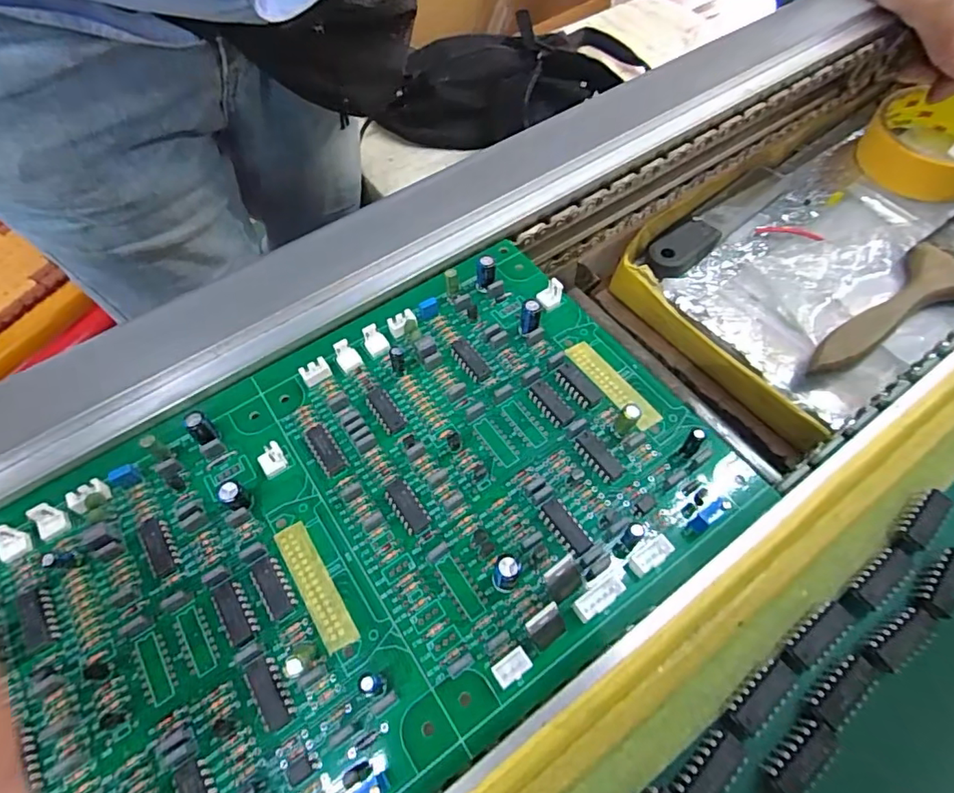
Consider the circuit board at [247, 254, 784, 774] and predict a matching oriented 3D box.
[{"bbox_3d":[0.007,0.011,0.185,0.120,0.012,0.144,-32,63,-15],"label":"circuit board"}]

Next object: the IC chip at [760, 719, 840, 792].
[{"bbox_3d":[0.076,0.084,0.123,0.018,0.005,0.009,-37,64,-18],"label":"IC chip"}]

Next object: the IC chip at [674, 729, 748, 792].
[{"bbox_3d":[0.054,0.087,0.123,0.018,0.006,0.008,-41,65,-19],"label":"IC chip"}]

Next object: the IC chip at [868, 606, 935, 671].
[{"bbox_3d":[0.109,0.061,0.135,0.018,0.004,0.007,-29,62,-14],"label":"IC chip"}]

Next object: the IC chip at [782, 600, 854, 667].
[{"bbox_3d":[0.088,0.061,0.137,0.019,0.004,0.008,-32,63,-15],"label":"IC chip"}]

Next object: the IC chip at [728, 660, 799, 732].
[{"bbox_3d":[0.070,0.073,0.130,0.018,0.006,0.007,-38,64,-18],"label":"IC chip"}]

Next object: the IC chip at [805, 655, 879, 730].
[{"bbox_3d":[0.090,0.072,0.129,0.018,0.004,0.008,-34,63,-16],"label":"IC chip"}]

